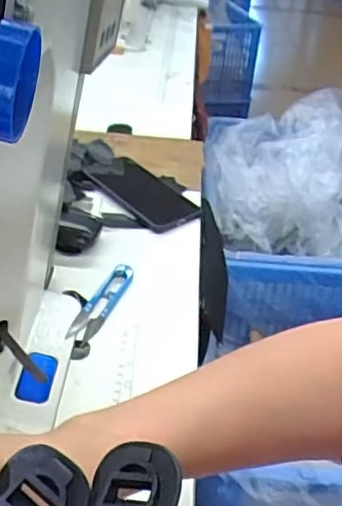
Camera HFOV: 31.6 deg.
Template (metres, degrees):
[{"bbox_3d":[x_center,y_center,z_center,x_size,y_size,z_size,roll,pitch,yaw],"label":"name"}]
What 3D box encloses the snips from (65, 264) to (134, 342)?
[{"bbox_3d":[-0.067,0.045,0.597,0.025,0.011,0.110,15,36,13],"label":"snips"}]

